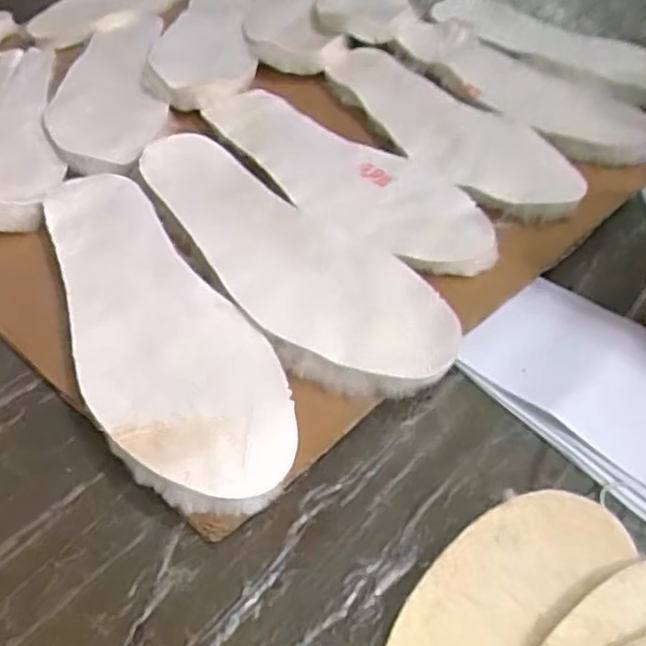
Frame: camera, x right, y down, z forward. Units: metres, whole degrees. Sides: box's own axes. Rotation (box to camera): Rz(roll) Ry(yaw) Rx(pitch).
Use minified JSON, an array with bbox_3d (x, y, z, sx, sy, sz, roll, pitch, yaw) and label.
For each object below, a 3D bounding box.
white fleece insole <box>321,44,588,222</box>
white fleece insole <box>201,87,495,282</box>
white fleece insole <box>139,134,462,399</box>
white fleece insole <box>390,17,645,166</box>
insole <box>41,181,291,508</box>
[{"bbox_3d":[0.087,-0.160,0.526,0.089,0.008,0.271,-27,50,-23],"label":"white fleece insole"},{"bbox_3d":[0.007,-0.110,0.486,0.272,0.014,0.093,32,54,30],"label":"white fleece insole"},{"bbox_3d":[-0.029,-0.054,0.422,0.098,0.013,0.276,-27,50,-23],"label":"white fleece insole"},{"bbox_3d":[0.160,-0.207,0.570,0.086,0.017,0.266,-23,49,-20],"label":"white fleece insole"},{"bbox_3d":[-0.104,-0.004,0.386,0.090,0.014,0.272,-27,51,-20],"label":"insole"}]

